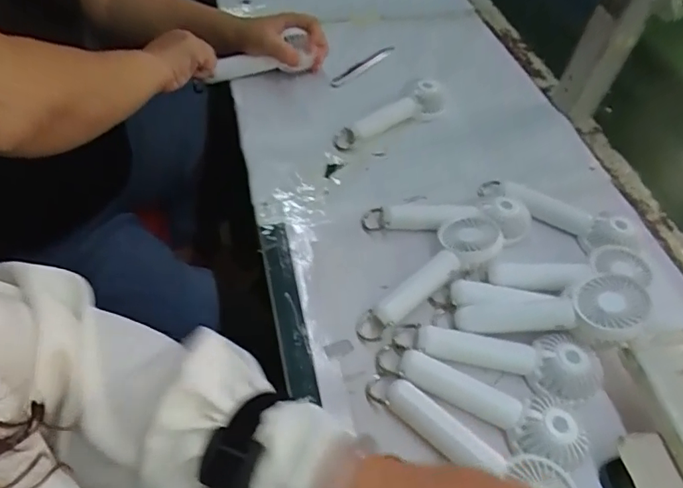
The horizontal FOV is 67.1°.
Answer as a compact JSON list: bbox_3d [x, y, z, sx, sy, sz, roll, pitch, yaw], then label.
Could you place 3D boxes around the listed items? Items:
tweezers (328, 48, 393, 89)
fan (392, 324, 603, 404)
[{"bbox_3d":[0.033,-0.246,0.704,0.015,0.014,0.140,35,59,15],"label":"tweezers"},{"bbox_3d":[0.127,0.092,0.420,0.162,0.028,0.047,10,55,-1],"label":"fan"}]

